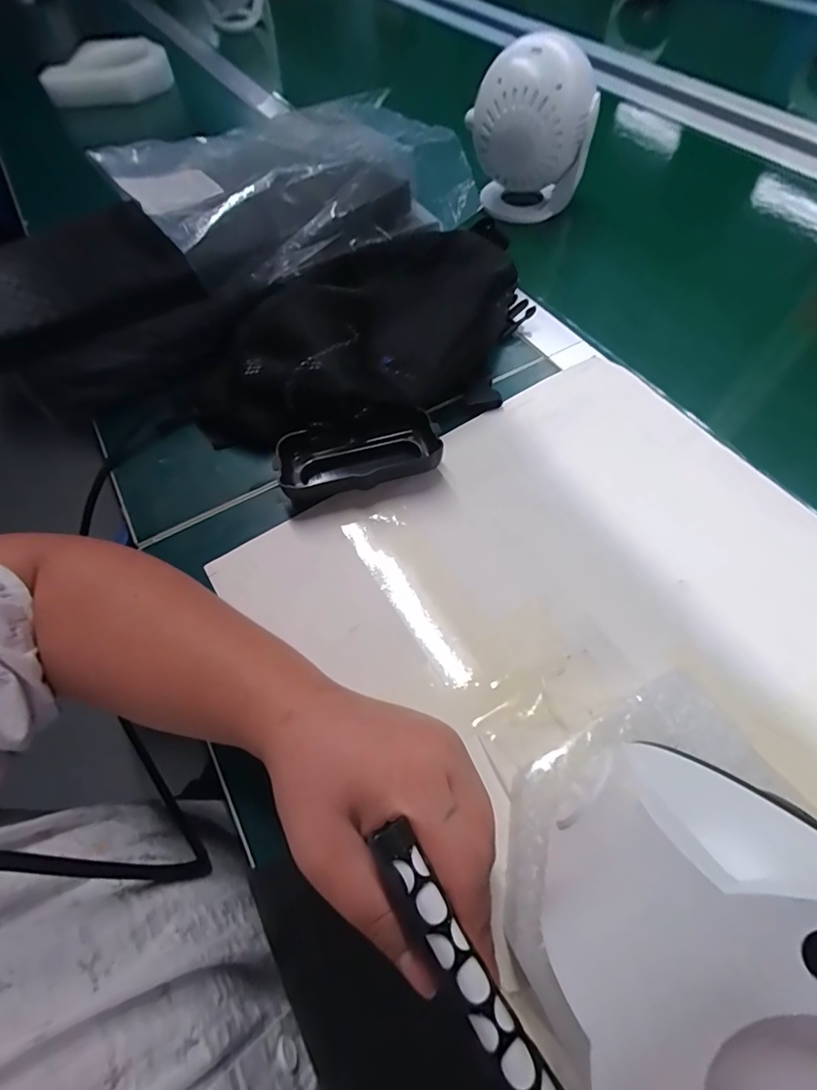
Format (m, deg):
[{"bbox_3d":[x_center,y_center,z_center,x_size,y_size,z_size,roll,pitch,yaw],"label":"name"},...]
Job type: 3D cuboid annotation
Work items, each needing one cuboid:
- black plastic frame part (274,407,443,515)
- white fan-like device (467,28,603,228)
[{"bbox_3d":[-0.037,-0.063,0.339,0.112,0.025,0.056,-14,59,-5],"label":"black plastic frame part"},{"bbox_3d":[0.121,-0.404,0.472,0.112,0.132,0.075,13,60,10],"label":"white fan-like device"}]

